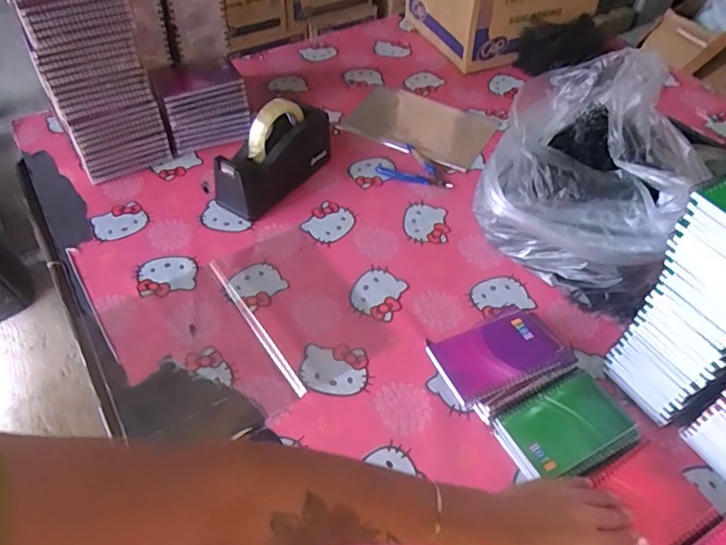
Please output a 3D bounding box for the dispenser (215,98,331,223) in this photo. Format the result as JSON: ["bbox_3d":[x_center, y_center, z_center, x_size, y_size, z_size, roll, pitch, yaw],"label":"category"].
[{"bbox_3d":[-0.130,-0.180,0.833,0.065,0.123,0.206,31,56,23],"label":"dispenser"}]

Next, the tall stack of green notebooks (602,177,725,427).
[{"bbox_3d":[0.352,0.025,0.554,0.131,0.274,0.102,-30,56,-23],"label":"tall stack of green notebooks"}]

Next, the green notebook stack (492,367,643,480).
[{"bbox_3d":[0.222,0.174,0.603,0.139,0.036,0.097,-22,53,-19],"label":"green notebook stack"}]

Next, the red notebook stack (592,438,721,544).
[{"bbox_3d":[0.268,0.236,0.541,0.135,0.026,0.090,-24,53,-20],"label":"red notebook stack"}]

